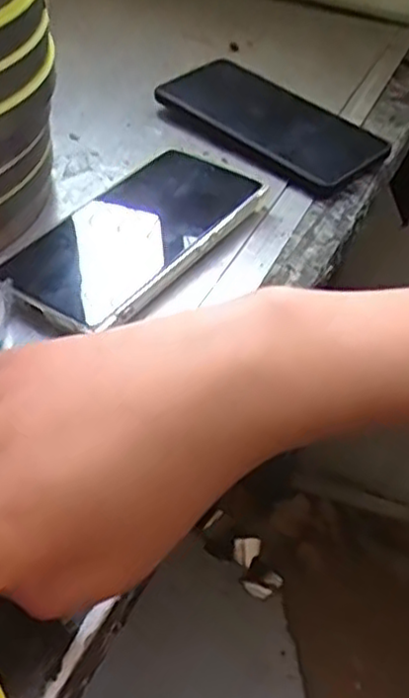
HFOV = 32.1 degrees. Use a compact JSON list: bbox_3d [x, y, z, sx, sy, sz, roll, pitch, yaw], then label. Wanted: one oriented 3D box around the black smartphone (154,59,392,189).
[{"bbox_3d":[0.048,-0.170,0.517,0.164,0.011,0.080,35,56,24],"label":"black smartphone"}]

